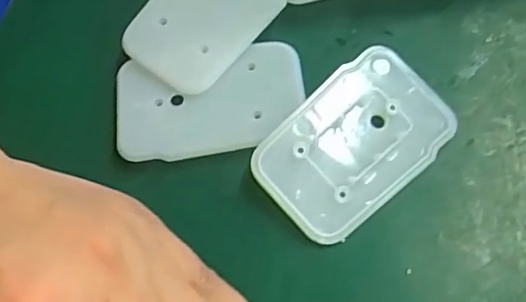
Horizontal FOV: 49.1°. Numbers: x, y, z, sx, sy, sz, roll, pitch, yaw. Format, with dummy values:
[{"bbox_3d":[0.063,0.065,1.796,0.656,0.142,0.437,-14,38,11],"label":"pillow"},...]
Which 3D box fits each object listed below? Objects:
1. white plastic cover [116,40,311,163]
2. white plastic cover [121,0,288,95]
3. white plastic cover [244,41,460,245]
[{"bbox_3d":[-0.020,-0.018,0.210,0.068,0.008,0.040,-5,65,-1],"label":"white plastic cover"},{"bbox_3d":[-0.019,-0.054,0.217,0.041,0.004,0.065,35,83,10],"label":"white plastic cover"},{"bbox_3d":[0.031,-0.003,0.198,0.065,0.012,0.042,-40,70,-16],"label":"white plastic cover"}]

